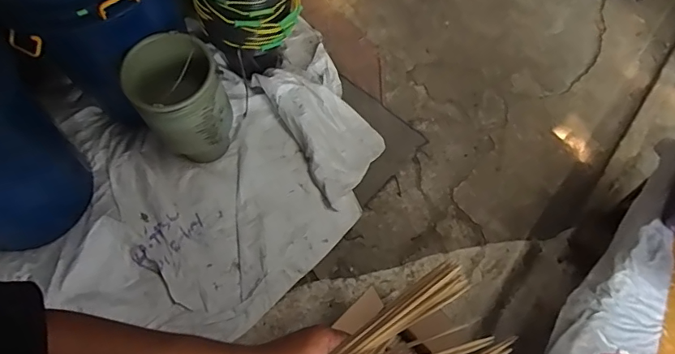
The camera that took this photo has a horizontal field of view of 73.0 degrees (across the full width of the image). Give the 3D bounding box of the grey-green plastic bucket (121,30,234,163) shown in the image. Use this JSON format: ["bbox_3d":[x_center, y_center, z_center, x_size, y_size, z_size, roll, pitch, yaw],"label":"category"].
[{"bbox_3d":[-0.423,-0.191,1.309,0.215,0.413,0.197,0,65,0],"label":"grey-green plastic bucket"}]

